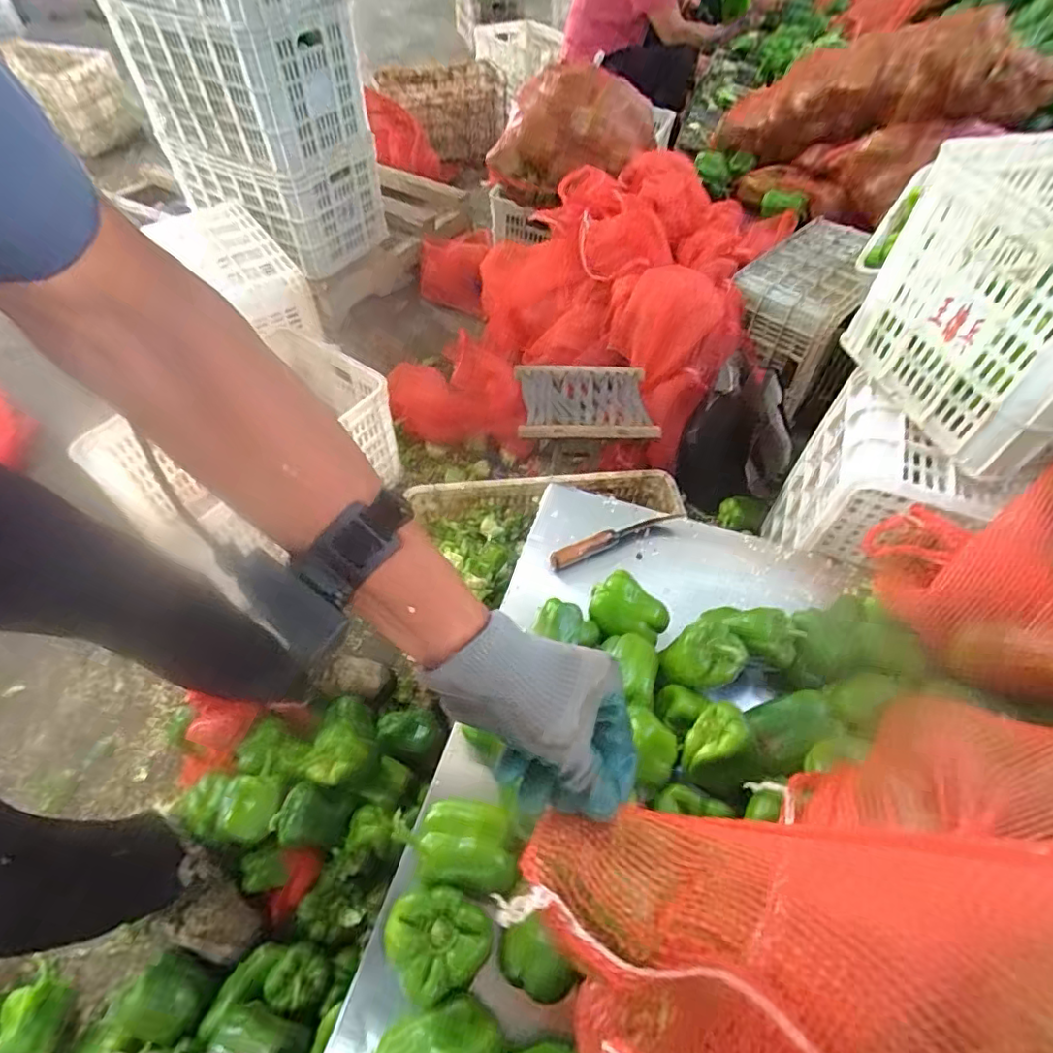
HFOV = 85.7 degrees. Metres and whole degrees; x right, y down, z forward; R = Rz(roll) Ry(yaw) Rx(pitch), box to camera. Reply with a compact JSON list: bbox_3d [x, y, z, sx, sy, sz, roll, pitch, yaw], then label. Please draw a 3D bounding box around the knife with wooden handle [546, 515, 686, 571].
[{"bbox_3d":[0.130,0.014,0.839,0.209,0.022,0.029,-21,57,-17],"label":"knife with wooden handle"}]

